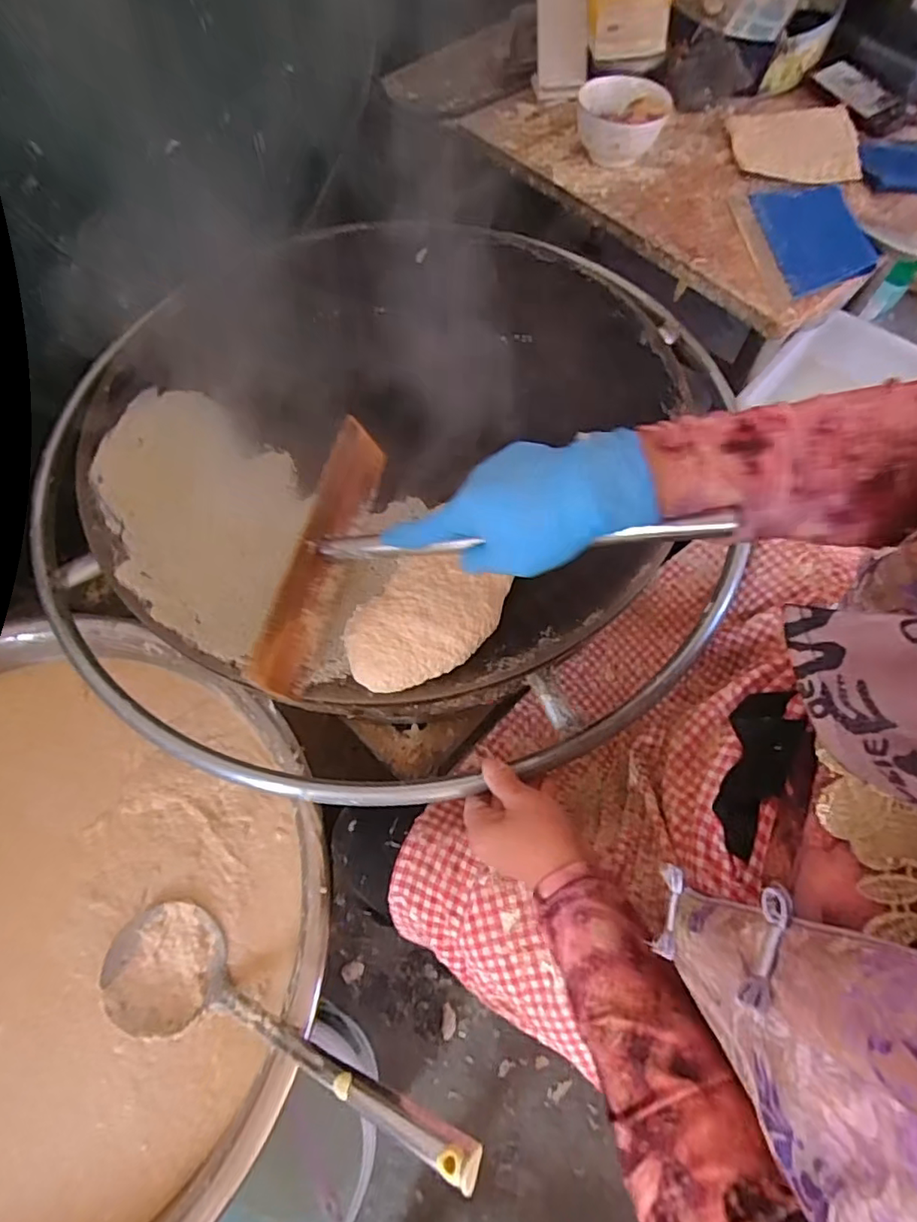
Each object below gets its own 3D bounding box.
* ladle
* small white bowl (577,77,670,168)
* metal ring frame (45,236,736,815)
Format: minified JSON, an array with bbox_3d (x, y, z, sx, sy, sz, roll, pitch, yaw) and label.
[{"bbox_3d":[-0.151,0.343,0.462,0.382,0.054,0.100,2,59,29],"label":"ladle"},{"bbox_3d":[0.211,-0.637,0.737,0.112,0.069,0.114,0,66,-1],"label":"small white bowl"},{"bbox_3d":[-0.073,-0.154,0.572,0.682,0.048,0.670,10,69,5],"label":"metal ring frame"}]

